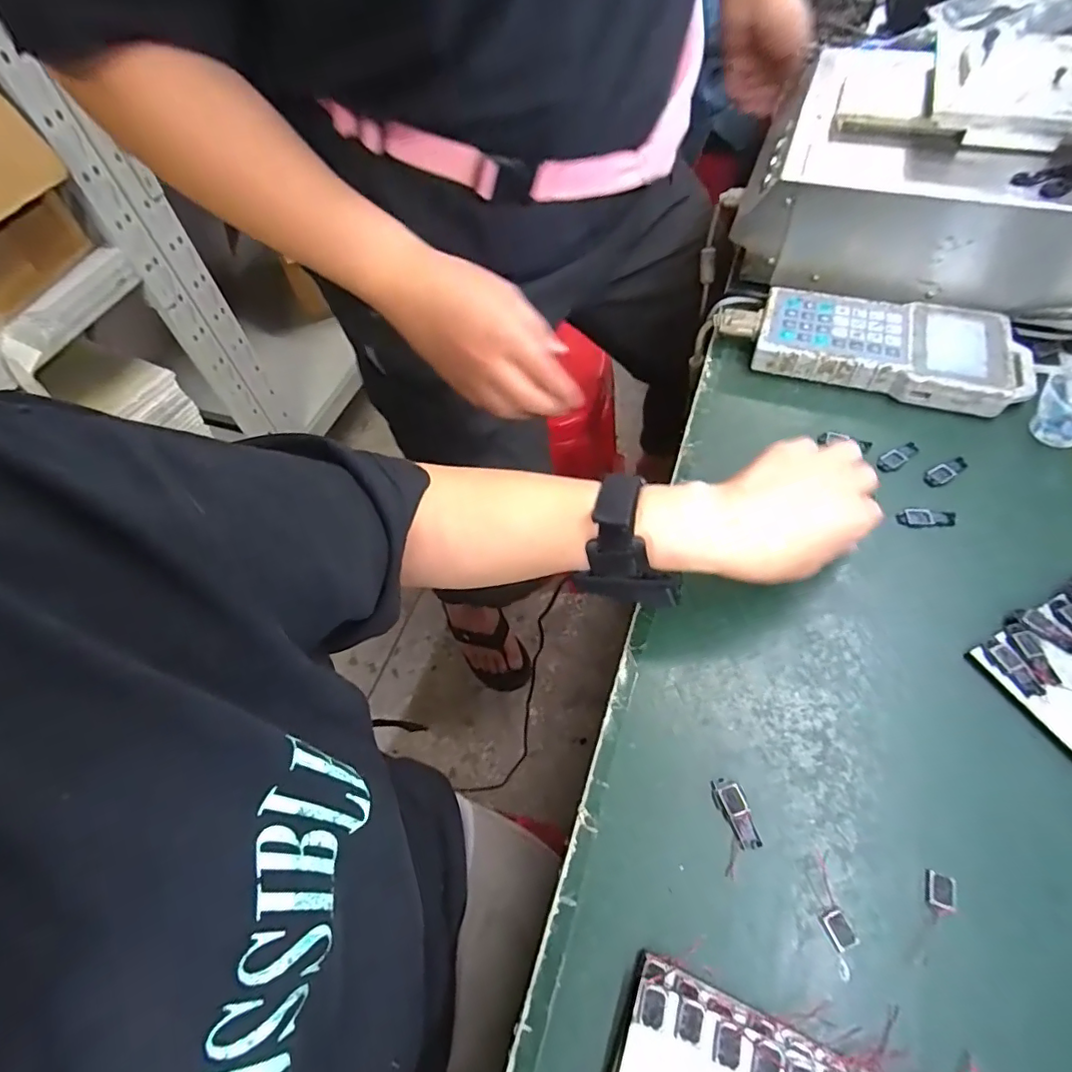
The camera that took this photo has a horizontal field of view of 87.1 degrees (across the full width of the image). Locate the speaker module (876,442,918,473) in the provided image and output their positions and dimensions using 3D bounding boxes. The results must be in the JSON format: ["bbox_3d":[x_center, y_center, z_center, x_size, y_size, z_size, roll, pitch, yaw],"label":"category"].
[{"bbox_3d":[0.295,-0.065,0.459,0.041,0.004,0.016,-32,62,-14],"label":"speaker module"}]

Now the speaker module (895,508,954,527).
[{"bbox_3d":[0.296,-0.015,0.428,0.040,0.004,0.017,0,57,4],"label":"speaker module"}]

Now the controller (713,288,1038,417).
[{"bbox_3d":[0.301,-0.173,0.511,0.258,0.029,0.107,13,59,12],"label":"controller"}]

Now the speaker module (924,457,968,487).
[{"bbox_3d":[0.326,-0.052,0.448,0.042,0.004,0.016,-26,59,-12],"label":"speaker module"}]

